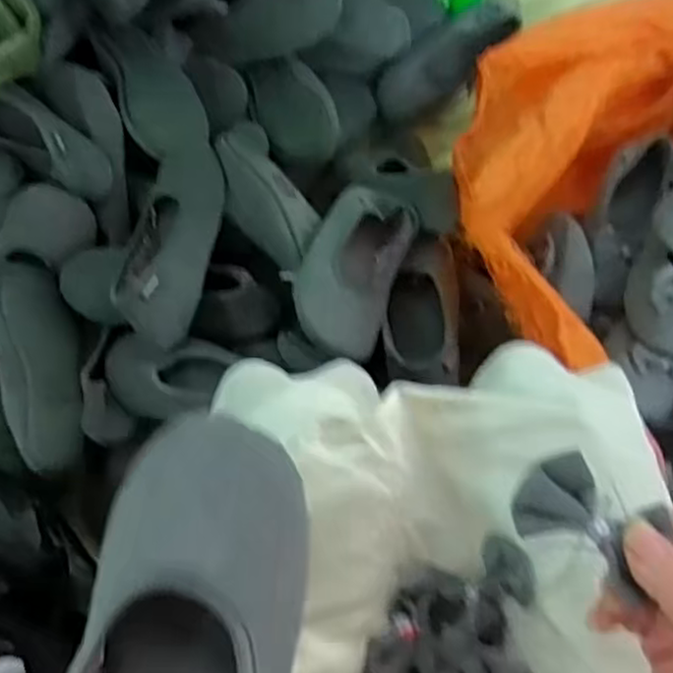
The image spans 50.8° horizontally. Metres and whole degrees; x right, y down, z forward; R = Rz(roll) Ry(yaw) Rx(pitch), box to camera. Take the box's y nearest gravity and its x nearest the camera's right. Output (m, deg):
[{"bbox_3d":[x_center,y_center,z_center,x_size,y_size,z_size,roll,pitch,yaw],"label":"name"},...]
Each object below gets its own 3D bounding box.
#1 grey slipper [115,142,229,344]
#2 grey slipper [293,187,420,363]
[{"bbox_3d":[-0.177,-0.101,0.753,0.094,0.069,0.234,11,69,2],"label":"grey slipper"},{"bbox_3d":[0.017,-0.072,0.733,0.096,0.052,0.221,20,50,5],"label":"grey slipper"}]

